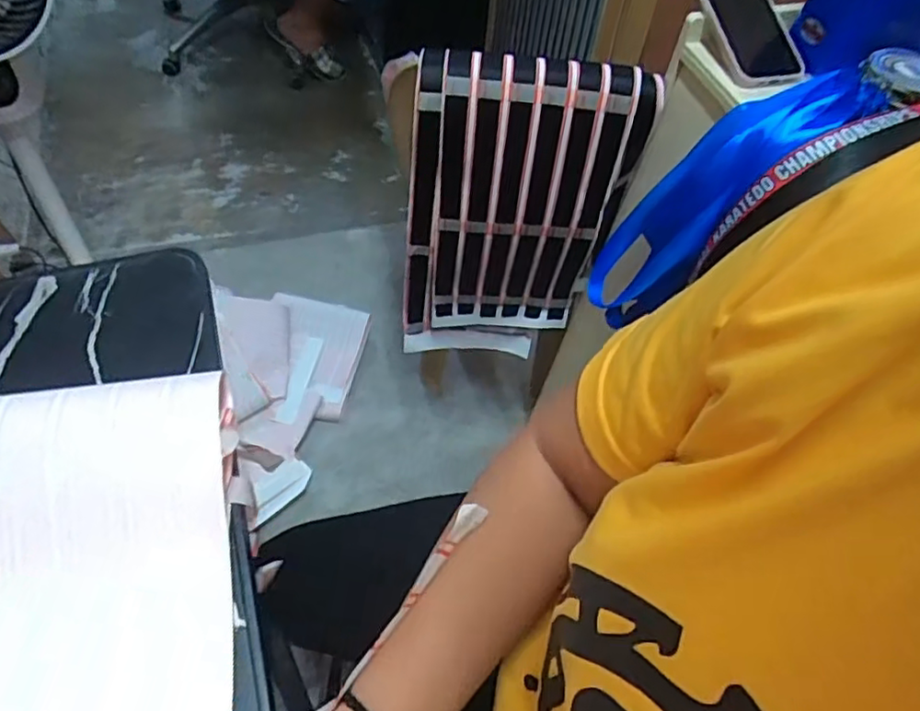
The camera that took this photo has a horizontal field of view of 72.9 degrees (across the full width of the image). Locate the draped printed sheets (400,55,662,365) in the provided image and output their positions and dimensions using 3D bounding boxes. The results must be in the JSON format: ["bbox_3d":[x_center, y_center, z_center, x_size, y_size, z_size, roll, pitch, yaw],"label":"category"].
[{"bbox_3d":[0.067,-0.163,0.847,0.272,0.454,0.055,1,51,-9],"label":"draped printed sheets"}]

